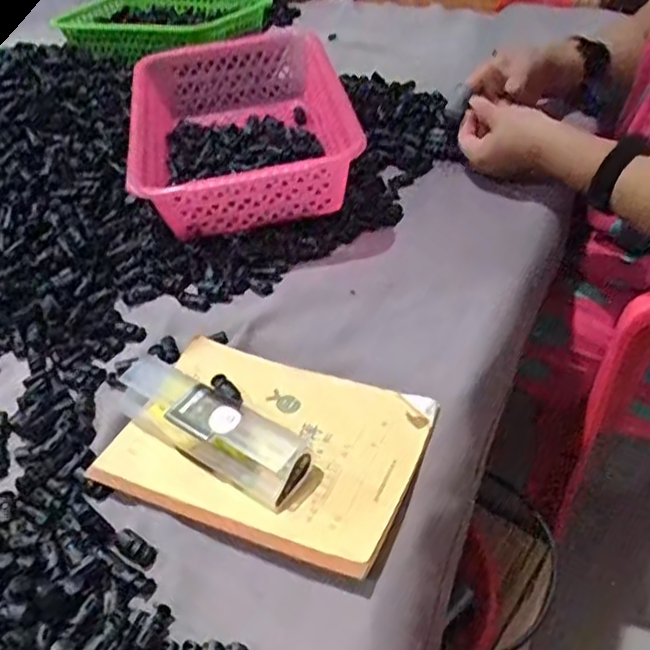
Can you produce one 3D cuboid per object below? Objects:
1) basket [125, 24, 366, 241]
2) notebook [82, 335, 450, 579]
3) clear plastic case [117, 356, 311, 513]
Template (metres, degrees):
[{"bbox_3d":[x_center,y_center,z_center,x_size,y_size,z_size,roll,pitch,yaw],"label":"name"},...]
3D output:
[{"bbox_3d":[-0.089,-0.204,0.700,0.208,0.084,0.287,-10,41,-5],"label":"basket"},{"bbox_3d":[-0.041,0.080,0.468,0.206,0.018,0.141,14,44,22],"label":"notebook"},{"bbox_3d":[-0.082,0.069,0.464,0.156,0.035,0.045,22,48,28],"label":"clear plastic case"}]

